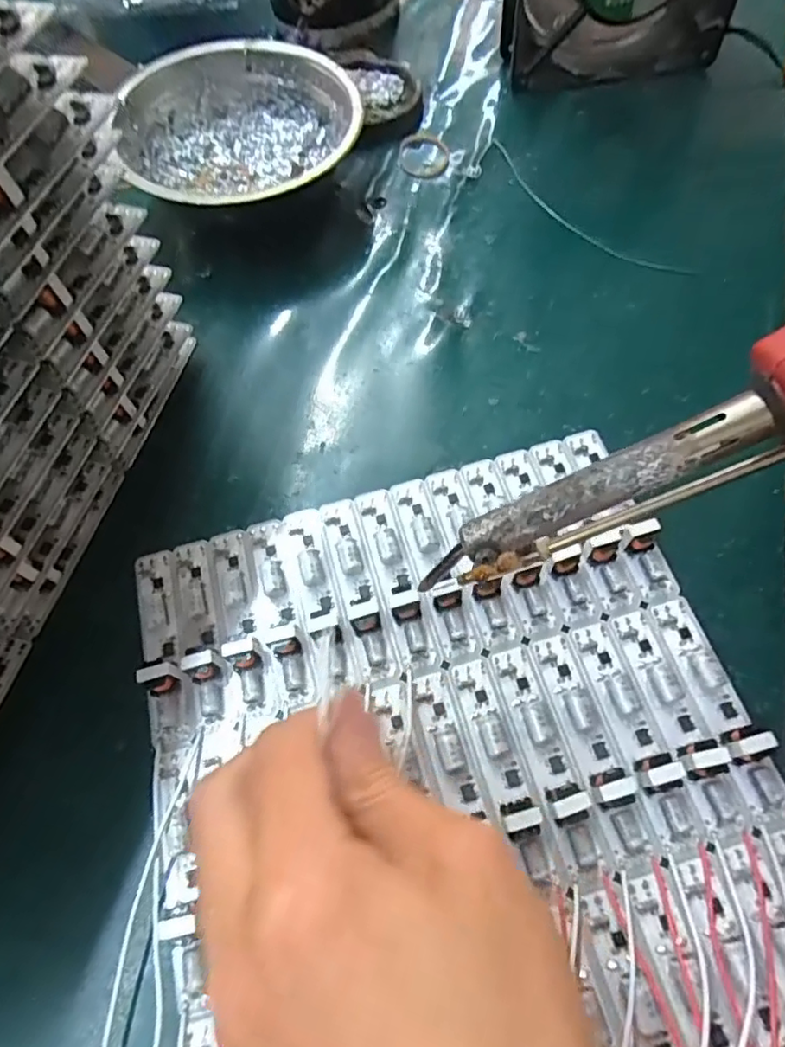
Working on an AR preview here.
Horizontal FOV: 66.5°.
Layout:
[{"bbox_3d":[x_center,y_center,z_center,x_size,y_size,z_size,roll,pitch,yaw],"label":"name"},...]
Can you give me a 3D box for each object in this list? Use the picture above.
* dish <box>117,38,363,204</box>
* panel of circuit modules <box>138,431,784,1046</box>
[{"bbox_3d":[-0.078,-0.201,0.318,0.120,0.035,0.126,-1,65,3],"label":"dish"},{"bbox_3d":[0.033,0.111,0.178,0.195,0.019,0.290,-15,65,-5],"label":"panel of circuit modules"}]

